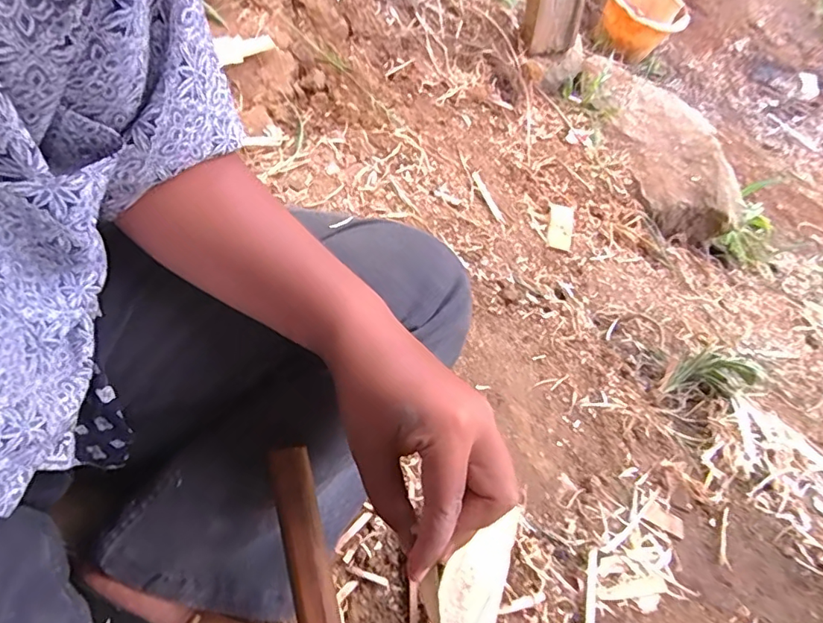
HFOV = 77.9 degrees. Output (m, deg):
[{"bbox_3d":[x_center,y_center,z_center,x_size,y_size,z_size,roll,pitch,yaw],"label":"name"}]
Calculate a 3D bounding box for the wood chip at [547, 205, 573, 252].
[{"bbox_3d":[0.224,-0.126,0.769,0.036,0.007,0.094,16,57,-2],"label":"wood chip"}]

